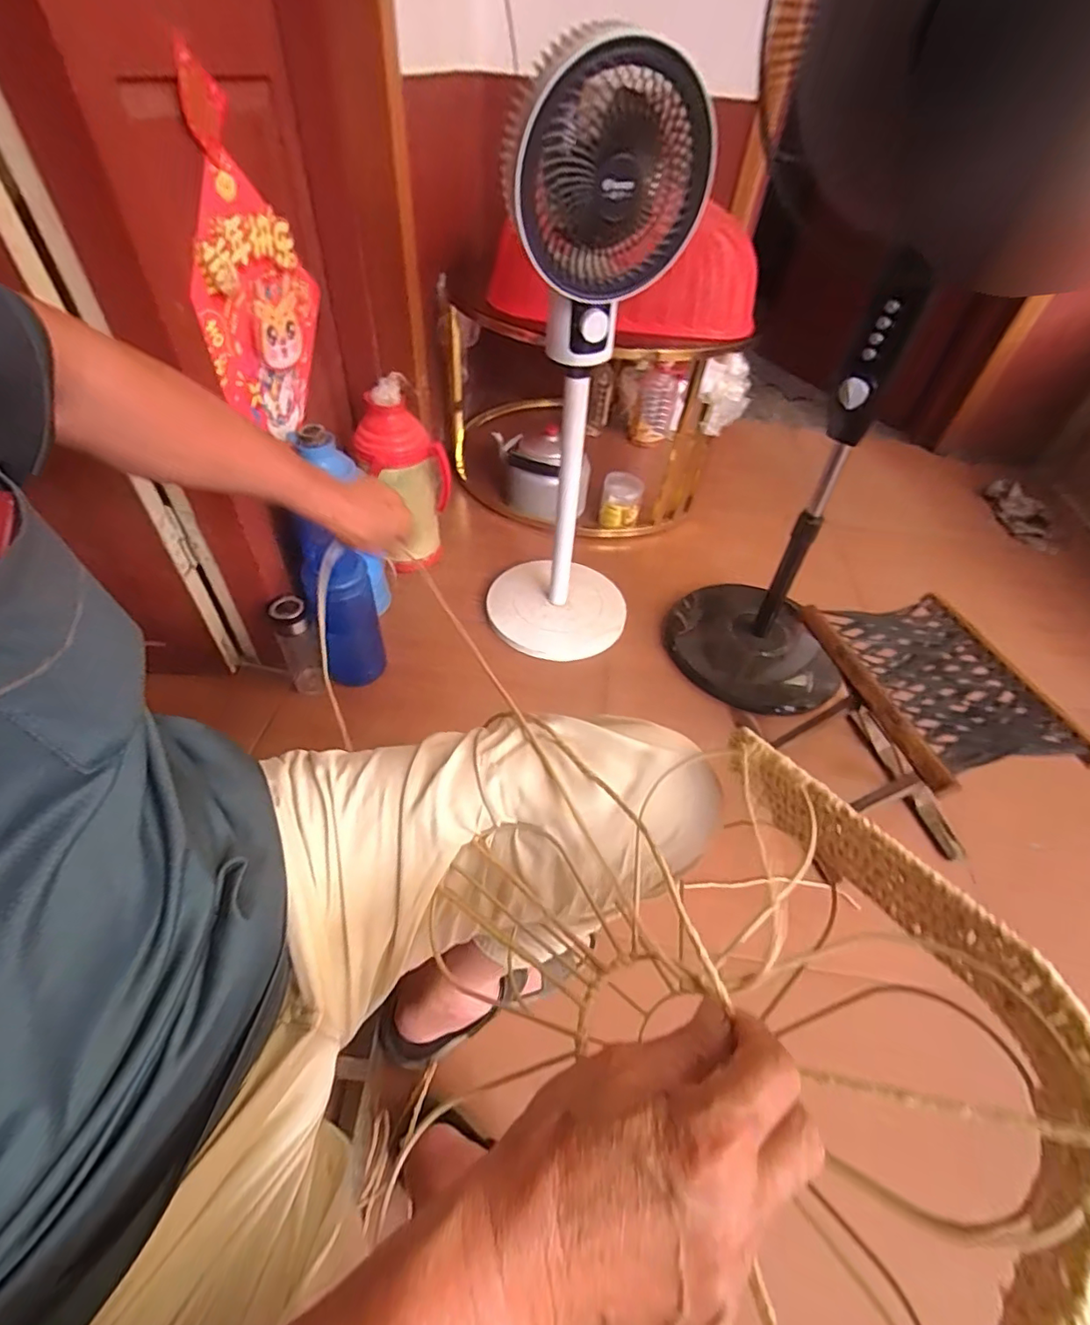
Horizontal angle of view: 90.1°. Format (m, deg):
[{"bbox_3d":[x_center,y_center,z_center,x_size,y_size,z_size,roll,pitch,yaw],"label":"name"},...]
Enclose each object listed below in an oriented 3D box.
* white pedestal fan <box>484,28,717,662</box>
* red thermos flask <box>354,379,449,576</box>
[{"bbox_3d":[0.055,-0.373,0.889,0.282,0.830,0.270,7,48,0],"label":"white pedestal fan"},{"bbox_3d":[-0.294,-0.352,1.139,0.177,0.396,0.139,0,48,-7],"label":"red thermos flask"}]

